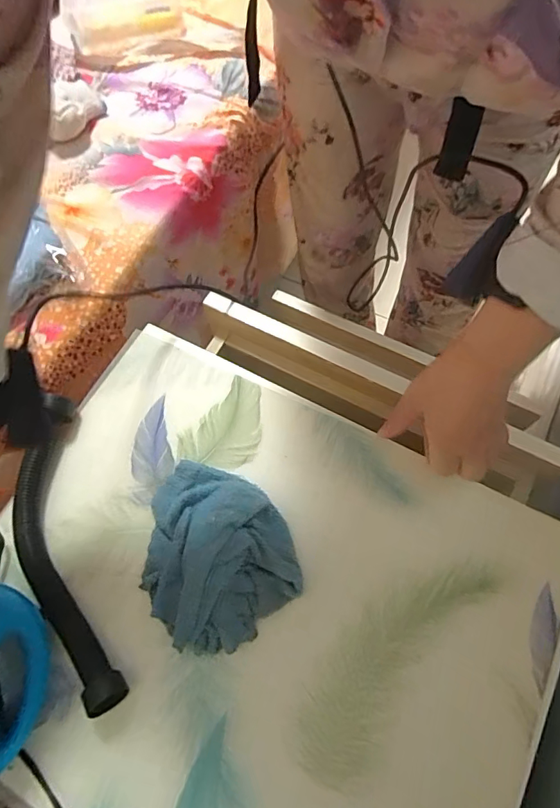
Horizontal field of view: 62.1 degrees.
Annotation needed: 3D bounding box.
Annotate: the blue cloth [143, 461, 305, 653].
[{"bbox_3d":[-0.065,0.128,0.410,0.130,0.036,0.155,-41,71,-13],"label":"blue cloth"}]

